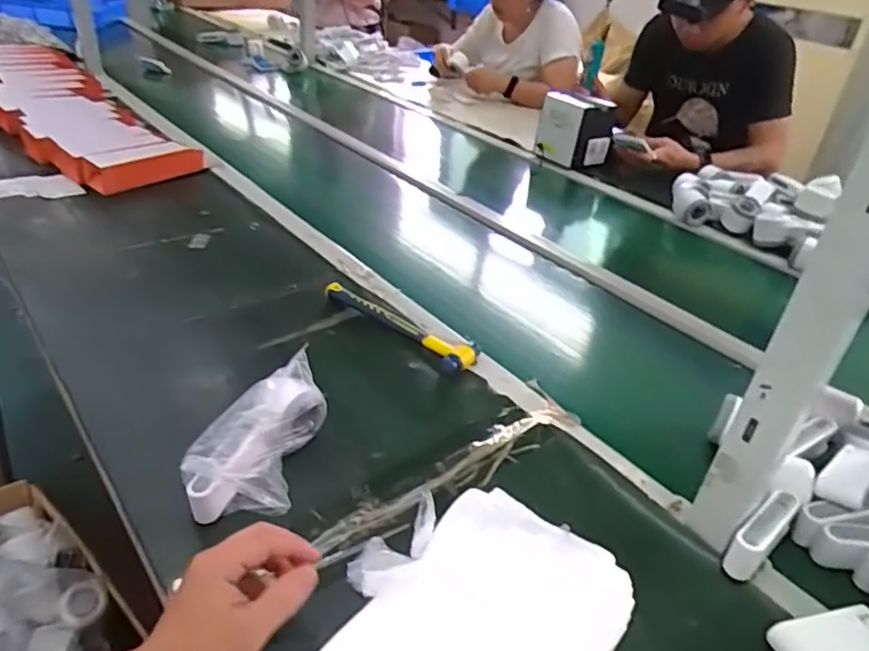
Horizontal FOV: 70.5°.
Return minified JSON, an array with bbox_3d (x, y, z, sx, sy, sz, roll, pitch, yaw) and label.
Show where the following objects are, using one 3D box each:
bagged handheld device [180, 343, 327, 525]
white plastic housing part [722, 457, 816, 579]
[{"bbox_3d":[-0.167,0.110,0.592,0.086,0.082,0.160,7,35,7],"label":"bagged handheld device"},{"bbox_3d":[0.317,0.176,0.572,0.155,0.040,0.030,-28,45,-37],"label":"white plastic housing part"}]

